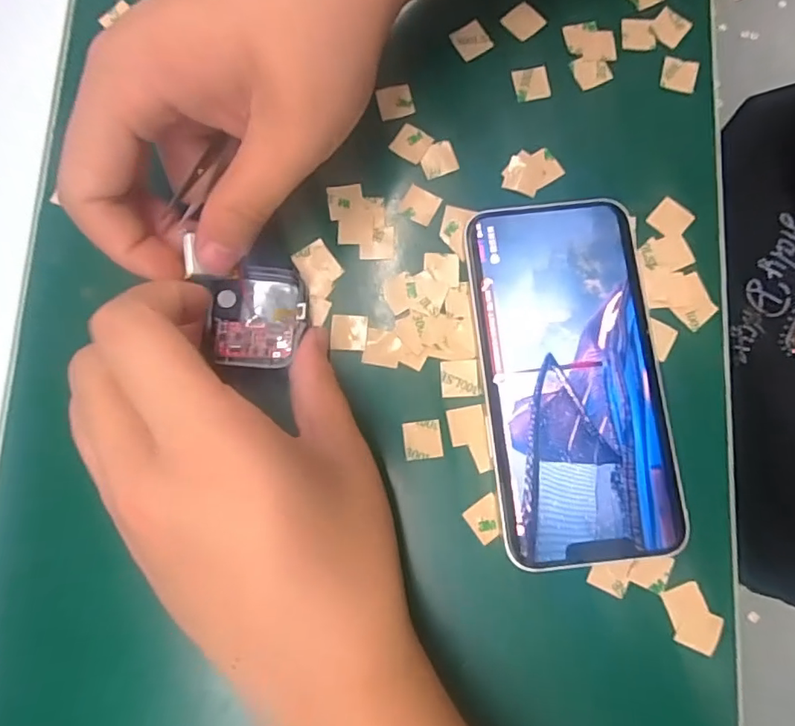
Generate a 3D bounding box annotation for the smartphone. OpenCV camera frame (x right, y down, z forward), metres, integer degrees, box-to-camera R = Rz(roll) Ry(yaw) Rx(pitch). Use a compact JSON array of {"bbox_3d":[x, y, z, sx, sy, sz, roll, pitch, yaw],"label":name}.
[{"bbox_3d":[0.070,0.005,0.216,0.071,0.007,0.143,-5,80,-1],"label":"smartphone"}]

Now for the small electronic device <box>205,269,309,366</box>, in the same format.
[{"bbox_3d":[-0.056,-0.019,0.215,0.038,0.010,0.043,-4,80,-1],"label":"small electronic device"}]

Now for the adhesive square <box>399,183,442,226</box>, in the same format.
[{"bbox_3d":[0.010,-0.069,0.233,0.015,0.004,0.014,29,85,2],"label":"adhesive square"}]

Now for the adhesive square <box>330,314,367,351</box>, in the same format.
[{"bbox_3d":[-0.020,-0.013,0.222,0.015,0.004,0.015,2,80,0],"label":"adhesive square"}]

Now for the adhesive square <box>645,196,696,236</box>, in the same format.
[{"bbox_3d":[0.119,-0.063,0.232,0.015,0.004,0.015,39,87,7],"label":"adhesive square"}]

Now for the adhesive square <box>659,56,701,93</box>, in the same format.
[{"bbox_3d":[0.128,-0.132,0.242,0.016,0.004,0.015,14,85,7],"label":"adhesive square"}]

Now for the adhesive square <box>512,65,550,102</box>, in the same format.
[{"bbox_3d":[0.061,-0.127,0.240,0.015,0.004,0.016,-8,80,-2],"label":"adhesive square"}]

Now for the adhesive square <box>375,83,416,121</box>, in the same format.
[{"bbox_3d":[-0.001,-0.118,0.239,0.015,0.004,0.015,-13,80,-2],"label":"adhesive square"}]

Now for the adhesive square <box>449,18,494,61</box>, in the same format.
[{"bbox_3d":[0.034,-0.149,0.243,0.015,0.004,0.016,-33,81,-6],"label":"adhesive square"}]

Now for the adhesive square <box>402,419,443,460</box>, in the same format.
[{"bbox_3d":[0.010,0.031,0.216,0.015,0.004,0.015,-6,80,-1],"label":"adhesive square"}]

